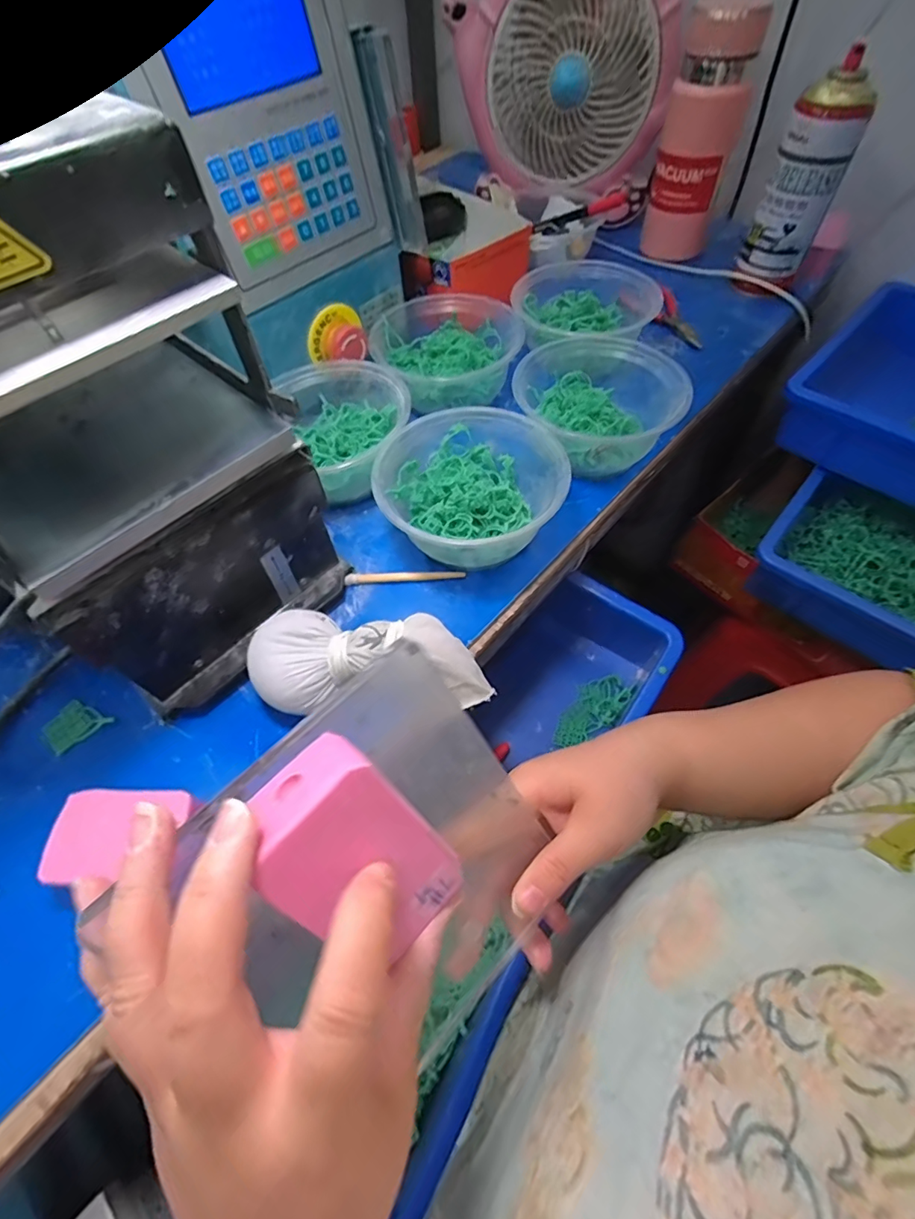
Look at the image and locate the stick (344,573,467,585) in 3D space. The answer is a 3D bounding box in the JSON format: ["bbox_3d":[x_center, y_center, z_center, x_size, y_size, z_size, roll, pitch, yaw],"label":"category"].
[{"bbox_3d":[-0.039,-0.024,0.387,0.088,0.008,0.008,-3,57,0],"label":"stick"}]

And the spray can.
[{"bbox_3d":[0.331,-0.403,0.501,0.062,0.175,0.053,21,60,15],"label":"spray can"}]

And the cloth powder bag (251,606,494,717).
[{"bbox_3d":[-0.054,0.032,0.329,0.148,0.047,0.068,-4,57,0],"label":"cloth powder bag"}]

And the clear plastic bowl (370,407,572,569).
[{"bbox_3d":[0.010,-0.085,0.392,0.132,0.065,0.121,-1,57,2],"label":"clear plastic bowl"}]

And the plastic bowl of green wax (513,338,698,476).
[{"bbox_3d":[0.114,-0.172,0.432,0.129,0.049,0.121,-1,57,2],"label":"plastic bowl of green wax"}]

